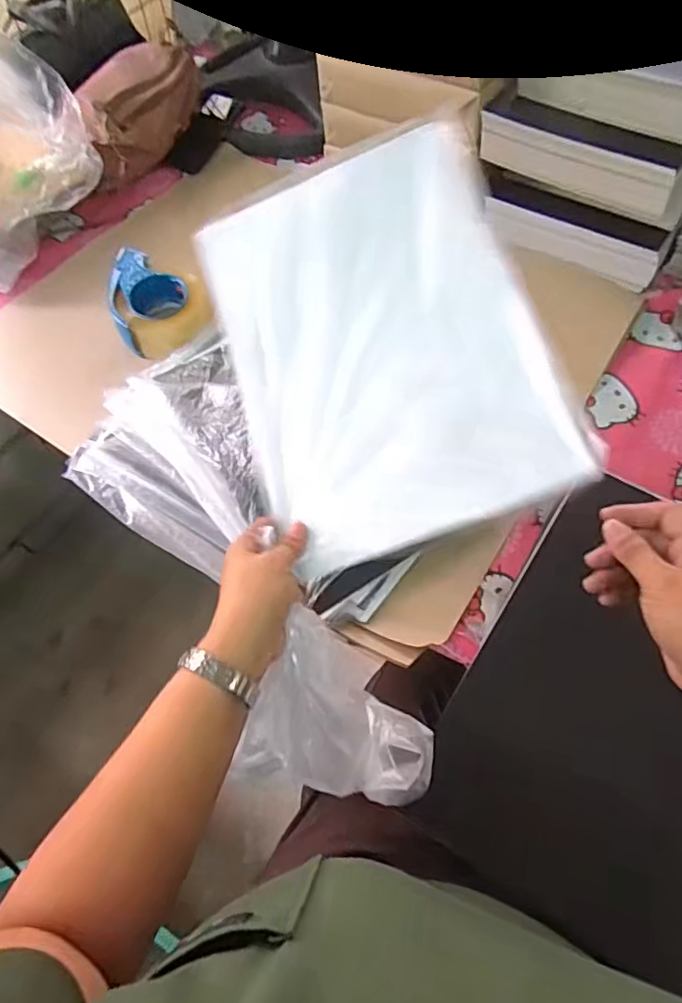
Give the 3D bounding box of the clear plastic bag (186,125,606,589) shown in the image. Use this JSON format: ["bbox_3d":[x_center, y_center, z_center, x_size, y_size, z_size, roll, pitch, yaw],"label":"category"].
[{"bbox_3d":[0.032,-0.148,0.520,0.257,0.021,0.377,-19,74,9],"label":"clear plastic bag"}]

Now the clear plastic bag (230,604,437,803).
[{"bbox_3d":[0.002,0.178,0.469,0.148,0.109,0.115,19,63,14],"label":"clear plastic bag"}]

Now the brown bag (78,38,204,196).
[{"bbox_3d":[-0.333,-0.650,0.963,0.123,0.109,0.298,17,62,13],"label":"brown bag"}]

